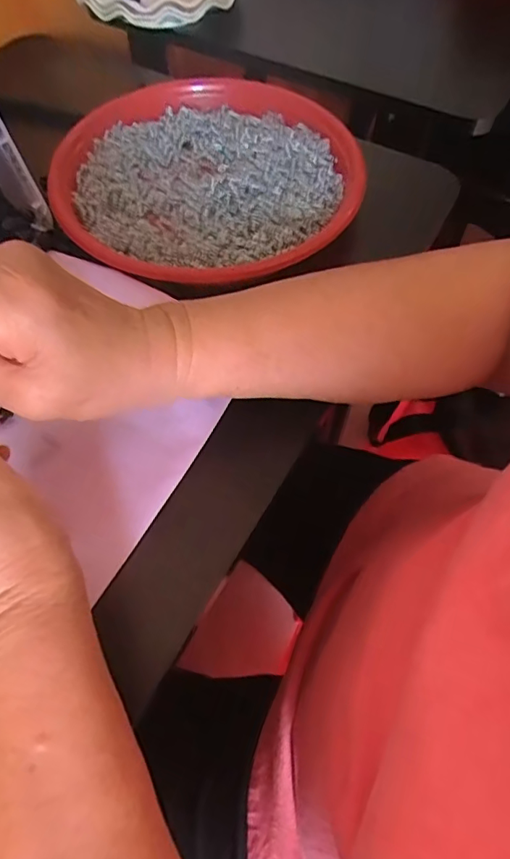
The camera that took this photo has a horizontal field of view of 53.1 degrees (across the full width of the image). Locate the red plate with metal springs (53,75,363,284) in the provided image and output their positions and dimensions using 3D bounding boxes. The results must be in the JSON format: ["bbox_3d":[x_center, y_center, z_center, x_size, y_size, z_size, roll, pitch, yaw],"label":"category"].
[{"bbox_3d":[-0.036,-0.196,0.396,0.226,0.028,0.216,0,61,0],"label":"red plate with metal springs"}]

